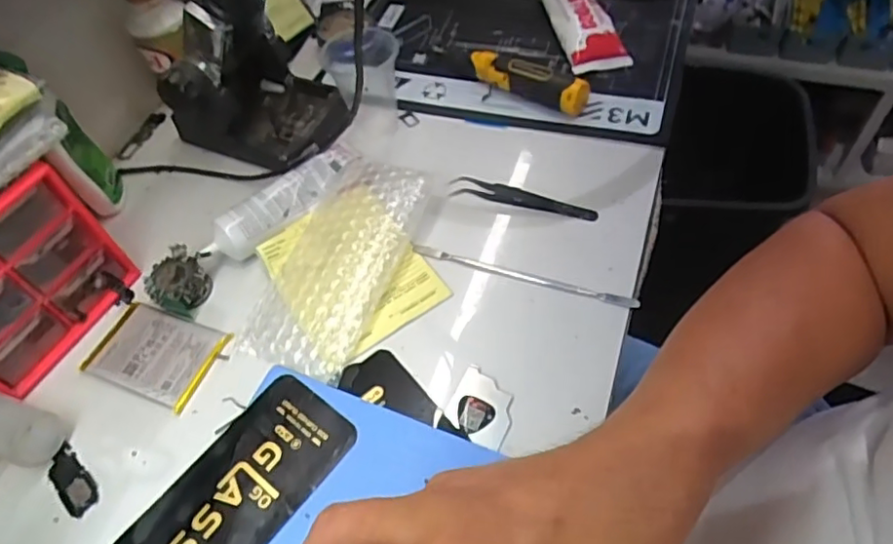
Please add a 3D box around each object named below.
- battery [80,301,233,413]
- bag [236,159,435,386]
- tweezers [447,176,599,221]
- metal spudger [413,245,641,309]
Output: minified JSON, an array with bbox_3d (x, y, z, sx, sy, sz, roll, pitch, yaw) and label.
[{"bbox_3d":[-0.211,0.058,0.439,0.096,0.008,0.062,17,59,18],"label":"battery"},{"bbox_3d":[-0.082,-0.013,0.453,0.088,0.026,0.176,15,59,17],"label":"bag"},{"bbox_3d":[0.060,-0.060,0.477,0.116,0.010,0.012,13,58,16],"label":"tweezers"},{"bbox_3d":[0.054,0.001,0.441,0.169,0.005,0.007,16,59,17],"label":"metal spudger"}]

